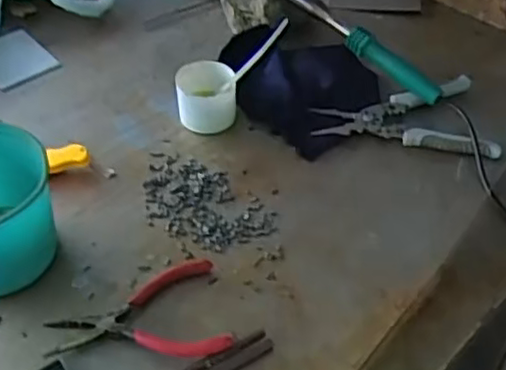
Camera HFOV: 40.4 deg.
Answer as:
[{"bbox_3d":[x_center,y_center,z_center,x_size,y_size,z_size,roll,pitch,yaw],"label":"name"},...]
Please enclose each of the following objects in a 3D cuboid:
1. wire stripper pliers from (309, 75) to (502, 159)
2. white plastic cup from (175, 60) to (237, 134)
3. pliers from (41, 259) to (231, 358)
[{"bbox_3d":[0.161,-0.076,0.753,0.187,0.014,0.123,-4,46,-4],"label":"wire stripper pliers"},{"bbox_3d":[-0.051,-0.095,0.747,0.061,0.058,0.053,-5,46,-5],"label":"white plastic cup"},{"bbox_3d":[-0.098,0.111,0.575,0.144,0.017,0.100,-10,46,-10],"label":"pliers"}]

